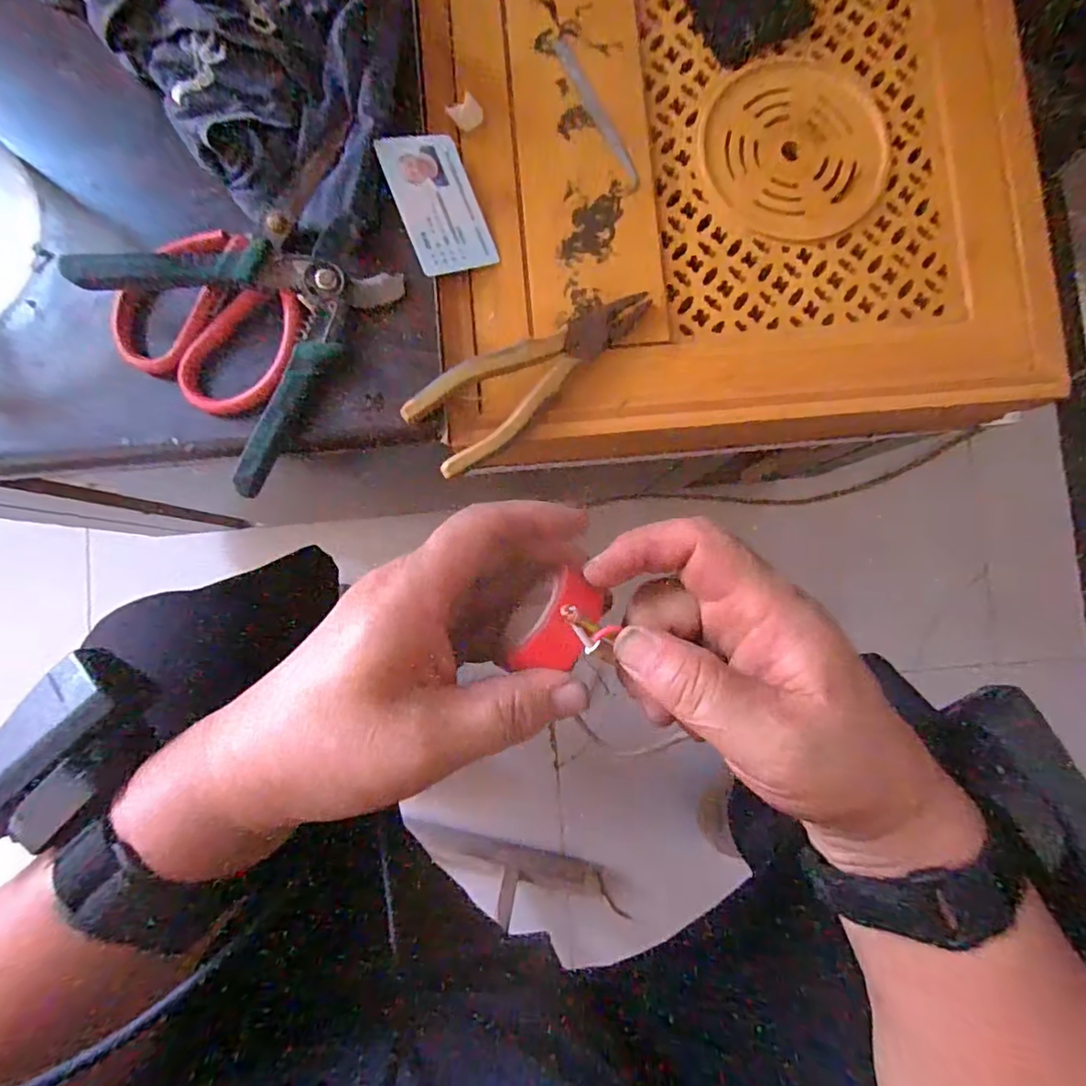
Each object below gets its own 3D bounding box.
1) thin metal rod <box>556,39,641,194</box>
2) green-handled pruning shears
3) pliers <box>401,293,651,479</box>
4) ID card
[{"bbox_3d":[0.038,-0.292,0.380,0.012,0.004,0.118,-25,88,-5],"label":"thin metal rod"},{"bbox_3d":[-0.192,-0.136,0.340,0.144,0.036,0.155,34,85,-1],"label":"green-handled pruning shears"},{"bbox_3d":[-0.003,-0.107,0.353,0.165,0.029,0.054,-35,89,-5],"label":"pliers"},{"bbox_3d":[-0.066,-0.217,0.359,0.055,0.004,0.085,-23,96,-25],"label":"ID card"}]

